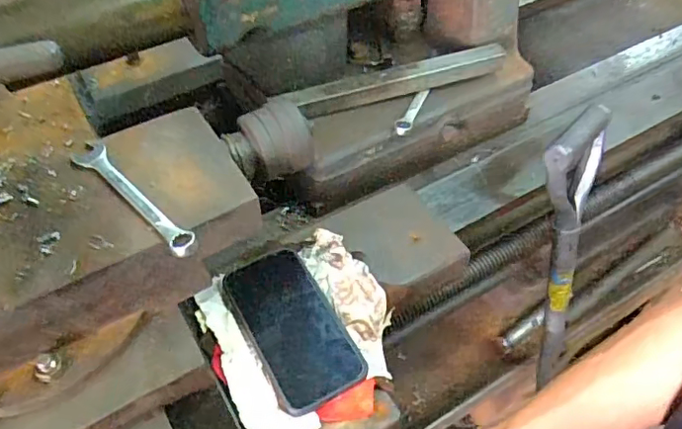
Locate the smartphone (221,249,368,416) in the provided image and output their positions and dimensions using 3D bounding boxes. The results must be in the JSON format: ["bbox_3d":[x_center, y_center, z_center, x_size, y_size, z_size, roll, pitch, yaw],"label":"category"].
[{"bbox_3d":[-0.048,0.104,0.536,0.081,0.011,0.163,-23,55,-18],"label":"smartphone"}]

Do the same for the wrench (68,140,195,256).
[{"bbox_3d":[-0.166,-0.016,0.453,0.155,0.009,0.025,36,59,25],"label":"wrench"}]

